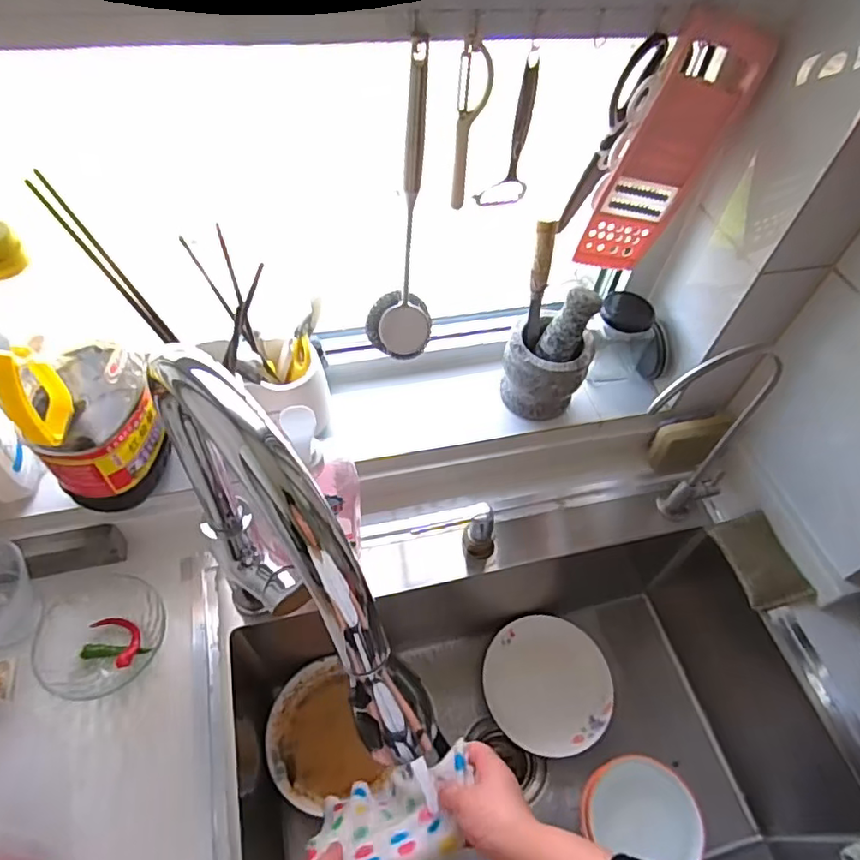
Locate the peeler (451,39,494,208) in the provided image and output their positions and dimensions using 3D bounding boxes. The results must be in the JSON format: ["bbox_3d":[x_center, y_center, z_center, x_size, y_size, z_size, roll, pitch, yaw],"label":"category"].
[{"bbox_3d":[0.036,-0.277,0.539,0.028,0.146,0.025,12,54,3],"label":"peeler"}]

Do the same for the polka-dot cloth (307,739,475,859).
[{"bbox_3d":[-0.037,0.362,0.545,0.142,0.124,0.087,-5,55,-9],"label":"polka-dot cloth"}]

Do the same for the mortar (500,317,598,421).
[{"bbox_3d":[0.140,-0.070,0.730,0.101,0.104,0.084,20,55,9],"label":"mortar"}]

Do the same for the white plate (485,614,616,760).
[{"bbox_3d":[0.158,0.342,0.792,0.166,0.028,0.165,3,54,-4],"label":"white plate"}]

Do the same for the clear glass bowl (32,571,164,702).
[{"bbox_3d":[-0.330,0.211,0.595,0.116,0.044,0.123,3,54,-4],"label":"clear glass bowl"}]

